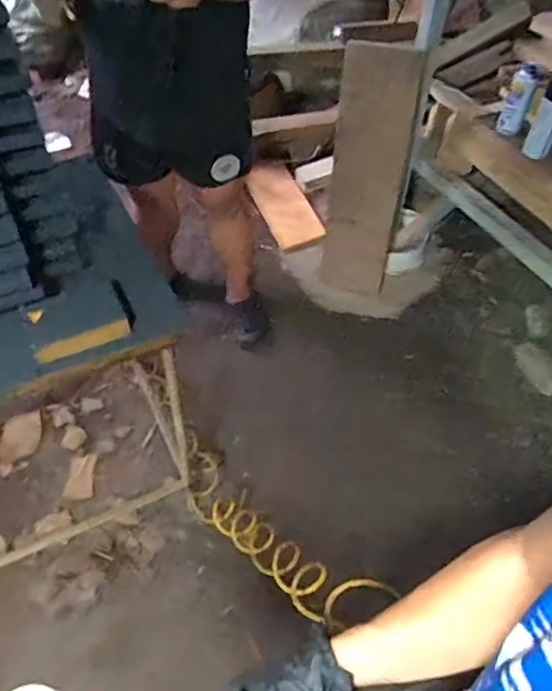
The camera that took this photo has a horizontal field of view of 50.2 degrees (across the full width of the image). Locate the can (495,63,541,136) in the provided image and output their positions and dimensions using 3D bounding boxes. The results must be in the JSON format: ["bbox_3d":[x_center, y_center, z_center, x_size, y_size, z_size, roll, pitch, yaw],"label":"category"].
[{"bbox_3d":[0.652,-0.662,1.591,0.067,0.184,0.062,27,34,19],"label":"can"}]

